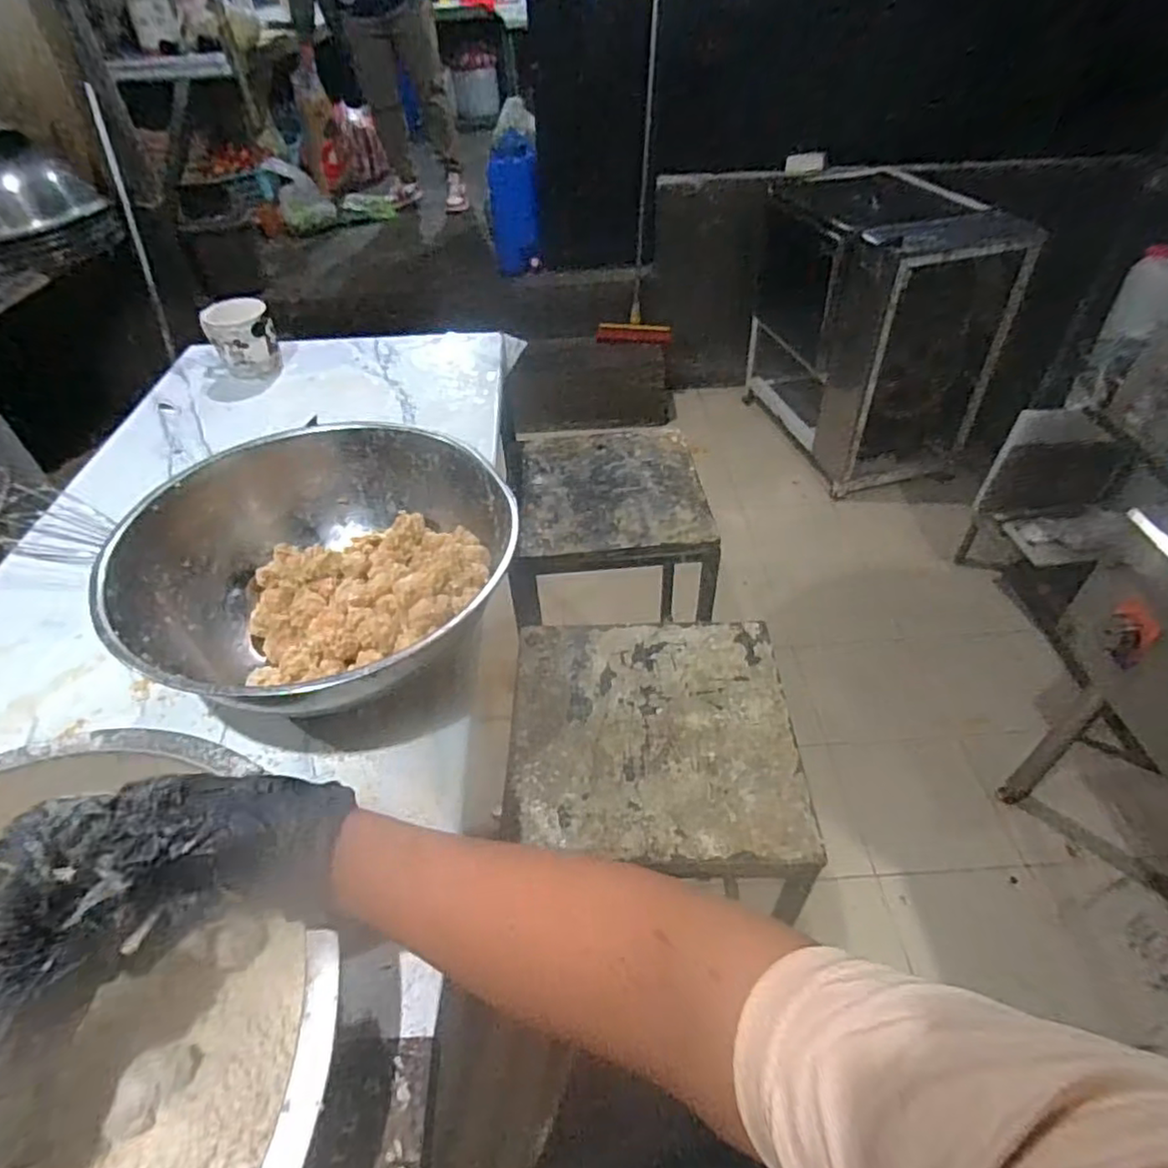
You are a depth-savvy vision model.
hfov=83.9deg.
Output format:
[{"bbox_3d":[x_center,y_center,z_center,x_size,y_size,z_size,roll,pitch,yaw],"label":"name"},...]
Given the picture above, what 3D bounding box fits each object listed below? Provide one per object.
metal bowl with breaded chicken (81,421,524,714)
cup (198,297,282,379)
[{"bbox_3d":[-0.223,-0.020,0.565,0.279,0.103,0.291,-1,45,1],"label":"metal bowl with breaded chicken"},{"bbox_3d":[-0.500,-0.363,0.956,0.086,0.098,0.076,-23,49,-19],"label":"cup"}]

